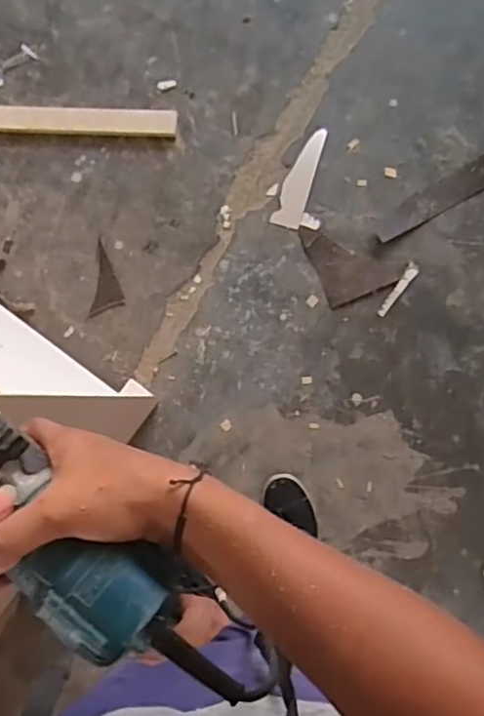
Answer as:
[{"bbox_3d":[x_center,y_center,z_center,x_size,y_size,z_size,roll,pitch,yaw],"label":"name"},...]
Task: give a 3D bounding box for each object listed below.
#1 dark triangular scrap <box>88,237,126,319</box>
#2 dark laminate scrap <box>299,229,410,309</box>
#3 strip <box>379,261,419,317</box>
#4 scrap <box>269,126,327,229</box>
[{"bbox_3d":[-0.281,-0.166,1.330,0.073,0.004,0.163,7,83,4],"label":"dark triangular scrap"},{"bbox_3d":[0.232,-0.215,1.304,0.166,0.006,0.171,-23,83,0],"label":"dark laminate scrap"},{"bbox_3d":[0.327,-0.142,1.303,0.024,0.011,0.127,35,86,6],"label":"strip"},{"bbox_3d":[0.126,-0.385,1.331,0.060,0.005,0.222,19,84,5],"label":"scrap"}]

